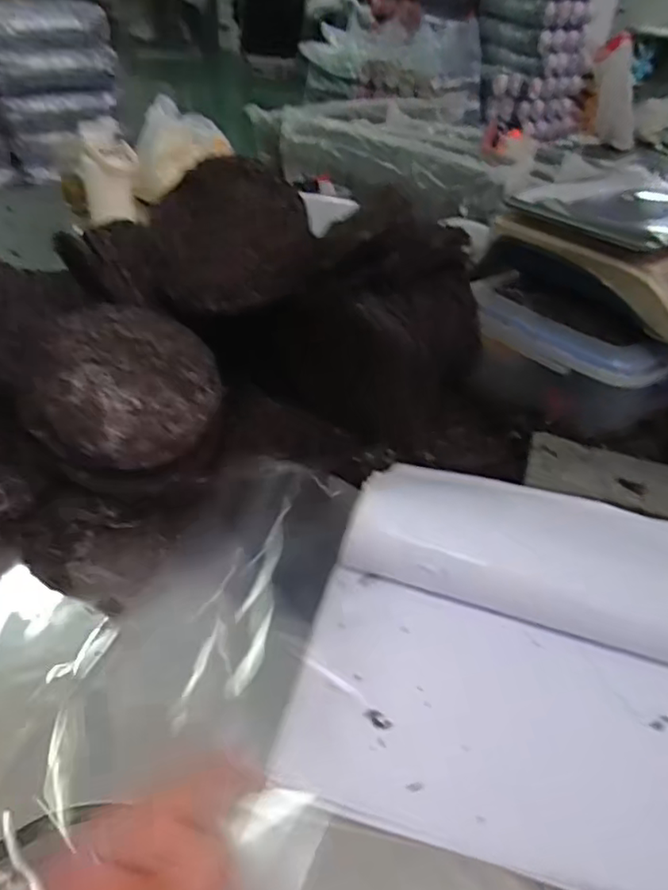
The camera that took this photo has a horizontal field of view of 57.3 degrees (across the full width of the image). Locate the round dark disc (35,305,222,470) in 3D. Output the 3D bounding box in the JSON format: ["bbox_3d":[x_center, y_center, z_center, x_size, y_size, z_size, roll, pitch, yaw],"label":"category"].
[{"bbox_3d":[-0.235,-0.073,0.708,0.190,0.028,0.205,5,69,-14],"label":"round dark disc"}]

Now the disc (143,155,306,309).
[{"bbox_3d":[-0.134,-0.263,0.760,0.206,0.204,0.040,-3,-8,9],"label":"disc"}]

